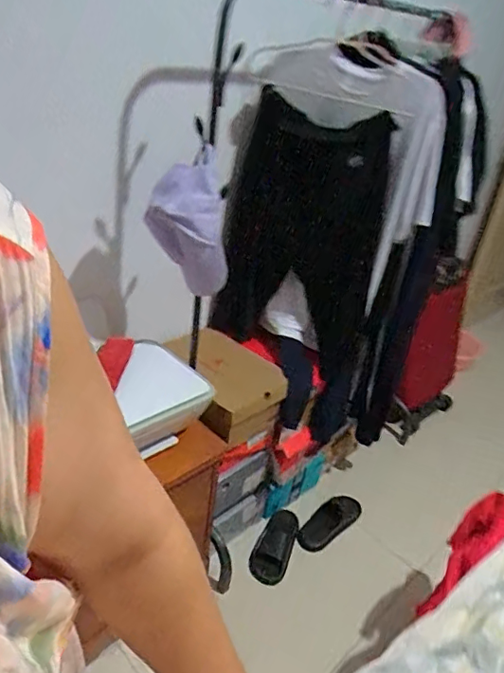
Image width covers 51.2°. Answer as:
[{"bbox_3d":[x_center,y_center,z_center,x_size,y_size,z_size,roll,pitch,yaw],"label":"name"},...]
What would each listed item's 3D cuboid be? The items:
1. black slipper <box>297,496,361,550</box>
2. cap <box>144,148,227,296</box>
[{"bbox_3d":[0.258,0.590,1.688,0.254,0.062,0.089,-21,42,-40],"label":"black slipper"},{"bbox_3d":[-0.134,-0.218,1.111,0.163,0.313,0.150,6,31,-4],"label":"cap"}]

